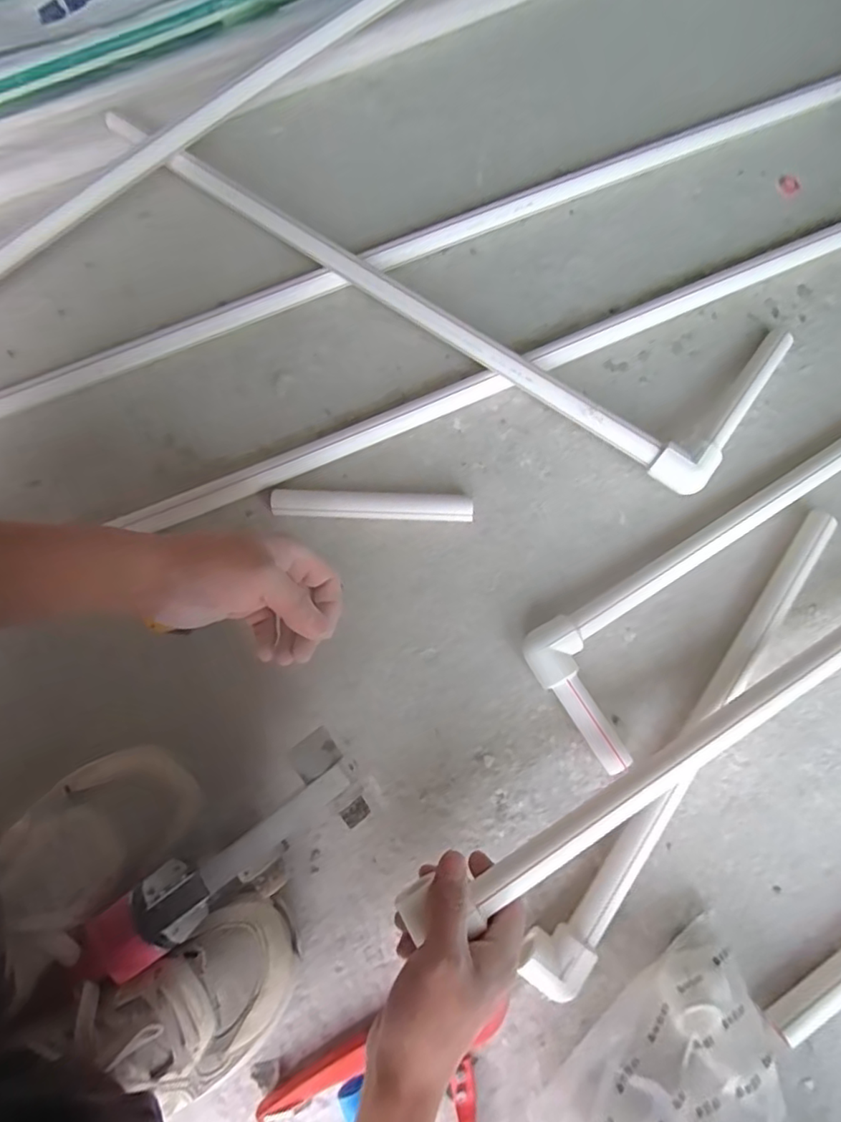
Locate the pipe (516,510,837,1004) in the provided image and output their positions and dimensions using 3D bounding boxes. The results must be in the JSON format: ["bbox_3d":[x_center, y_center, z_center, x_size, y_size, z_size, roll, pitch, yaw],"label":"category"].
[{"bbox_3d":[0.243,0.152,0.487,0.048,0.045,0.474,37,80,9],"label":"pipe"}]

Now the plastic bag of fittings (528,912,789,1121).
[{"bbox_3d":[0.180,0.390,0.400,0.195,0.107,0.142,-28,78,-5],"label":"plastic bag of fittings"}]

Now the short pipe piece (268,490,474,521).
[{"bbox_3d":[-0.048,-0.052,0.554,0.193,0.028,0.022,3,77,2],"label":"short pipe piece"}]

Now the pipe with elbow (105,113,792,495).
[{"bbox_3d":[0.001,-0.344,0.607,0.766,0.062,0.219,34,79,8],"label":"pipe with elbow"}]

